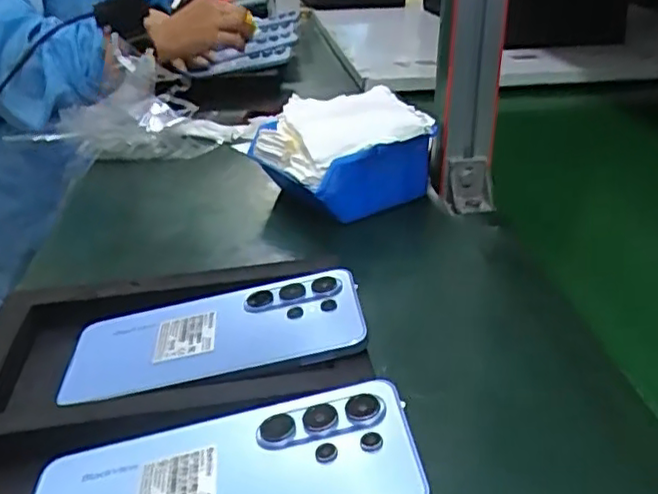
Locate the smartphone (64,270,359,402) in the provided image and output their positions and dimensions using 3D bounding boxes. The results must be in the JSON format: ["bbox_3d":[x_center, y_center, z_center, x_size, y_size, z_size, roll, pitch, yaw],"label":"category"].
[{"bbox_3d":[-0.065,0.051,0.370,0.167,0.010,0.078,-11,28,1],"label":"smartphone"}]

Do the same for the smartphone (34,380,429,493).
[{"bbox_3d":[-0.046,0.100,0.276,0.164,0.008,0.080,-14,28,-3],"label":"smartphone"}]

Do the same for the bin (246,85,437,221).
[{"bbox_3d":[0.009,-0.089,0.577,0.123,0.080,0.136,-17,32,-27],"label":"bin"}]

